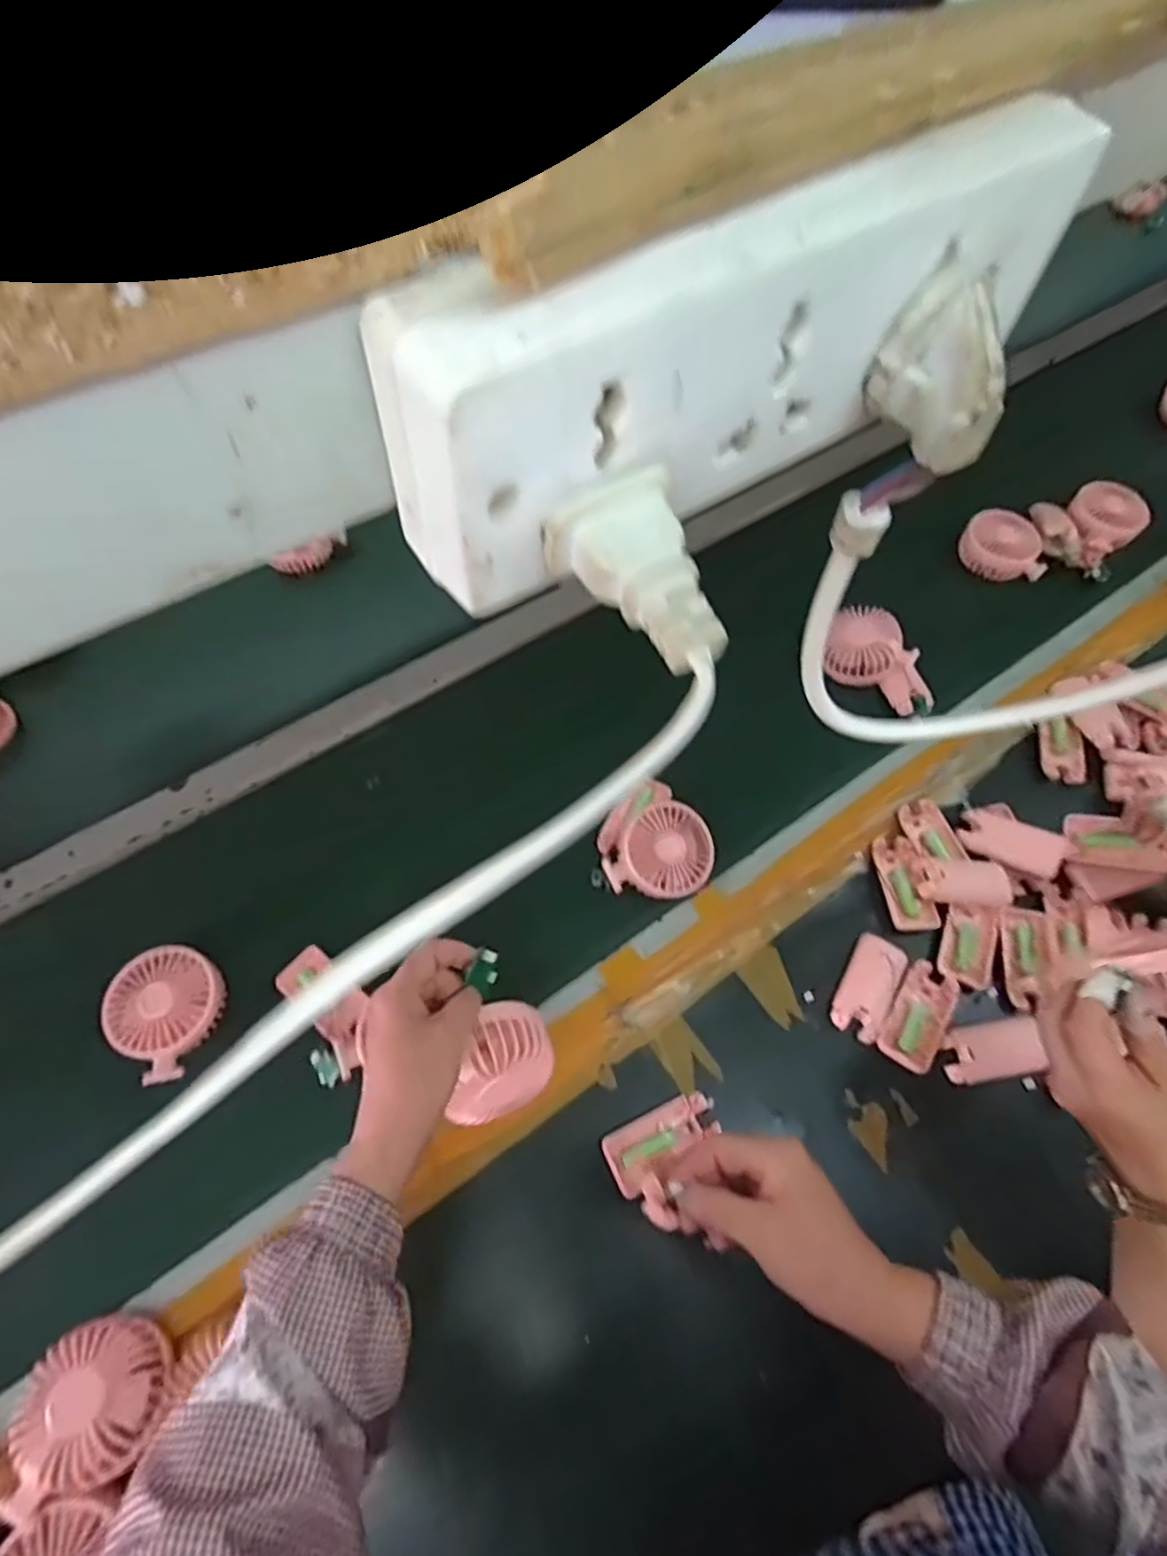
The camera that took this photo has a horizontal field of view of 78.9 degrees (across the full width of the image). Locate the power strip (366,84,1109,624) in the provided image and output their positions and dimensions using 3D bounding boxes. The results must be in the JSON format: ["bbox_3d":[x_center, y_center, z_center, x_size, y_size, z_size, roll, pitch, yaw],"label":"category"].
[{"bbox_3d":[0.037,-0.085,0.140,0.164,0.053,0.024,-28,66,-15],"label":"power strip"}]

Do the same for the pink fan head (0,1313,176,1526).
[{"bbox_3d":[-0.326,0.413,0.468,0.090,0.039,0.088,-18,63,-10],"label":"pink fan head"}]

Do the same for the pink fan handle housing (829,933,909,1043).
[{"bbox_3d":[0.262,0.189,0.648,0.042,0.026,0.092,28,65,13],"label":"pink fan handle housing"}]

